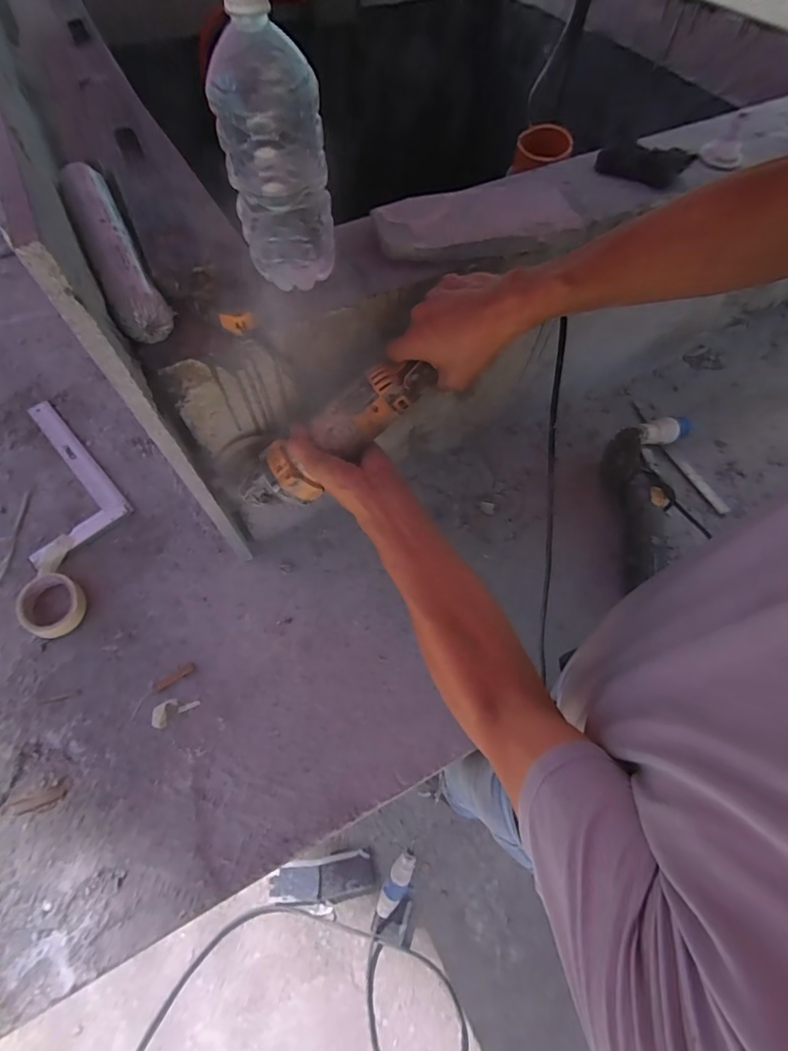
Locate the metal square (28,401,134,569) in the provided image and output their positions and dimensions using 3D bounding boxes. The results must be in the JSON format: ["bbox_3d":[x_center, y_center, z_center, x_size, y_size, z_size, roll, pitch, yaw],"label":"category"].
[{"bbox_3d":[-0.636,-0.095,0.811,0.165,0.016,0.361,-38,68,-19],"label":"metal square"}]

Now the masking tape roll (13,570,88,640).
[{"bbox_3d":[-0.524,0.123,0.680,0.095,0.031,0.089,0,61,-1],"label":"masking tape roll"}]

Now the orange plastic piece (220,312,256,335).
[{"bbox_3d":[-0.151,-0.197,0.432,0.032,0.020,0.006,-6,46,-2],"label":"orange plastic piece"}]

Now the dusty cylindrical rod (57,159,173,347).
[{"bbox_3d":[-0.300,-0.294,0.467,0.049,0.043,0.263,-27,65,-14],"label":"dusty cylindrical rod"}]

